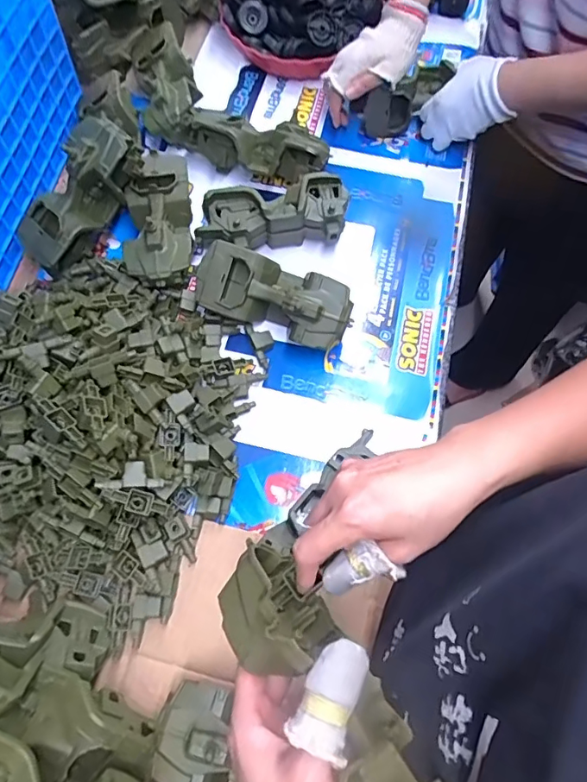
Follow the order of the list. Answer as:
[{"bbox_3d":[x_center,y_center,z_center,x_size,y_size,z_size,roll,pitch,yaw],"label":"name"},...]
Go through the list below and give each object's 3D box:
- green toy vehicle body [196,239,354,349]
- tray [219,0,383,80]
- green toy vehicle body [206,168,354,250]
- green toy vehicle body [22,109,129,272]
[{"bbox_3d":[-0.021,-0.103,0.579,0.177,0.077,0.080,21,69,7],"label":"green toy vehicle body"},{"bbox_3d":[0.014,-0.578,0.761,0.225,0.068,0.223,28,70,10],"label":"tray"},{"bbox_3d":[-0.020,-0.210,0.620,0.175,0.075,0.060,-9,68,-5],"label":"green toy vehicle body"},{"bbox_3d":[-0.242,-0.224,0.576,0.077,0.068,0.173,43,103,15],"label":"green toy vehicle body"}]

